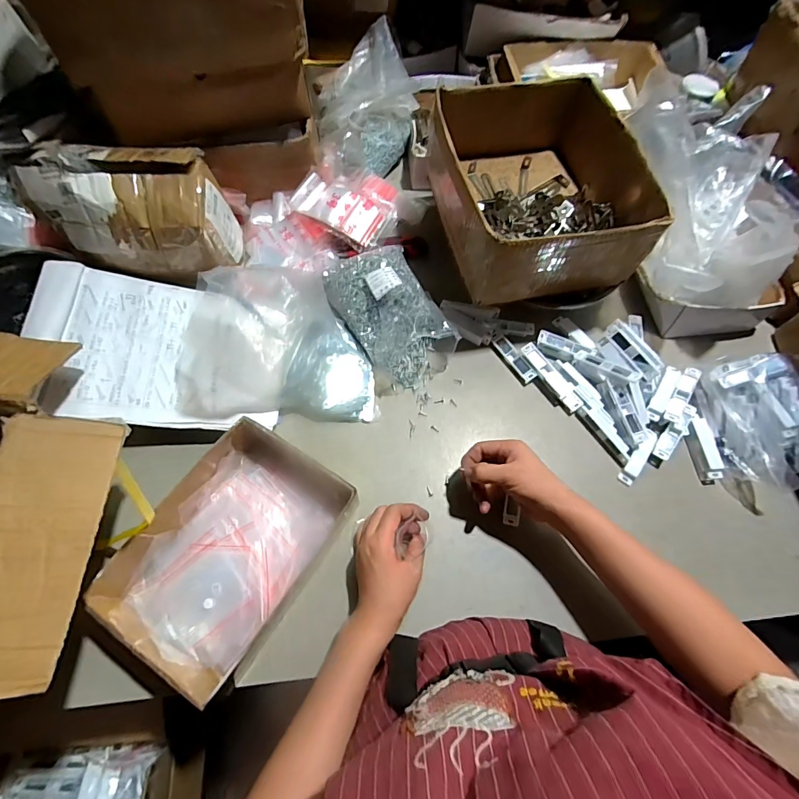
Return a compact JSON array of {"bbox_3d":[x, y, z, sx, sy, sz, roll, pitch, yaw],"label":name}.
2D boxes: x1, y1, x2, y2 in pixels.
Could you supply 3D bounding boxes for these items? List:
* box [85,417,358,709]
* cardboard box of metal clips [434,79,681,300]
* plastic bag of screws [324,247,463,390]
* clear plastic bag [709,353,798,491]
[{"bbox_3d":[-0.192,0.167,0.483,0.174,0.069,0.248,30,68,12],"label":"box"},{"bbox_3d":[0.201,-0.314,0.634,0.265,0.134,0.308,-11,66,-7],"label":"cardboard box of metal clips"},{"bbox_3d":[-0.010,-0.138,0.634,0.141,0.084,0.218,-28,69,-14],"label":"plastic bag of screws"},{"bbox_3d":[0.496,0.030,0.576,0.097,0.080,0.180,-1,65,-3],"label":"clear plastic bag"}]

